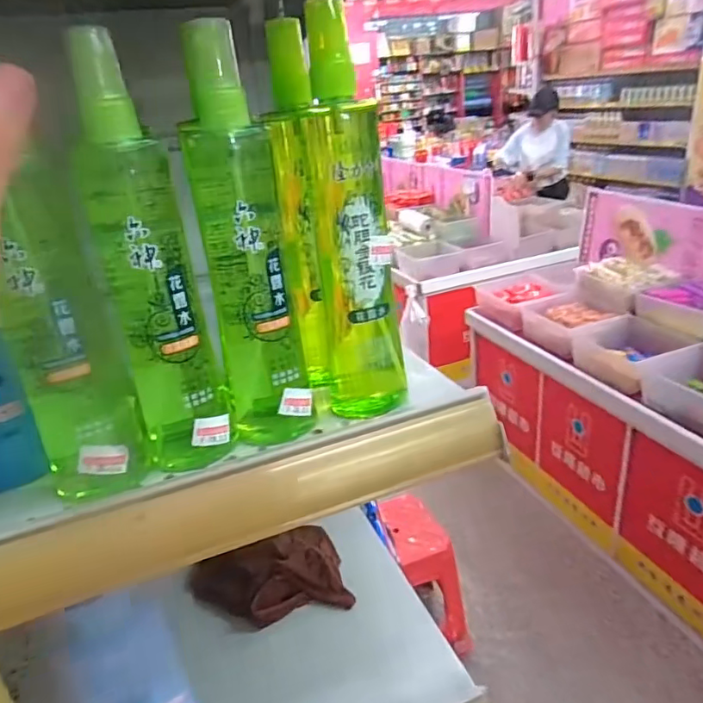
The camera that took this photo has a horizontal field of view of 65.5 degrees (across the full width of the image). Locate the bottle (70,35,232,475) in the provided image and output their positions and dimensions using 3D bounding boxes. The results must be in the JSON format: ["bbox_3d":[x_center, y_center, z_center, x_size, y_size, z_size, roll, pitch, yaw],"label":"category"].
[{"bbox_3d":[-0.099,-0.037,0.268,0.044,0.202,0.035,-16,28,-20],"label":"bottle"}]

